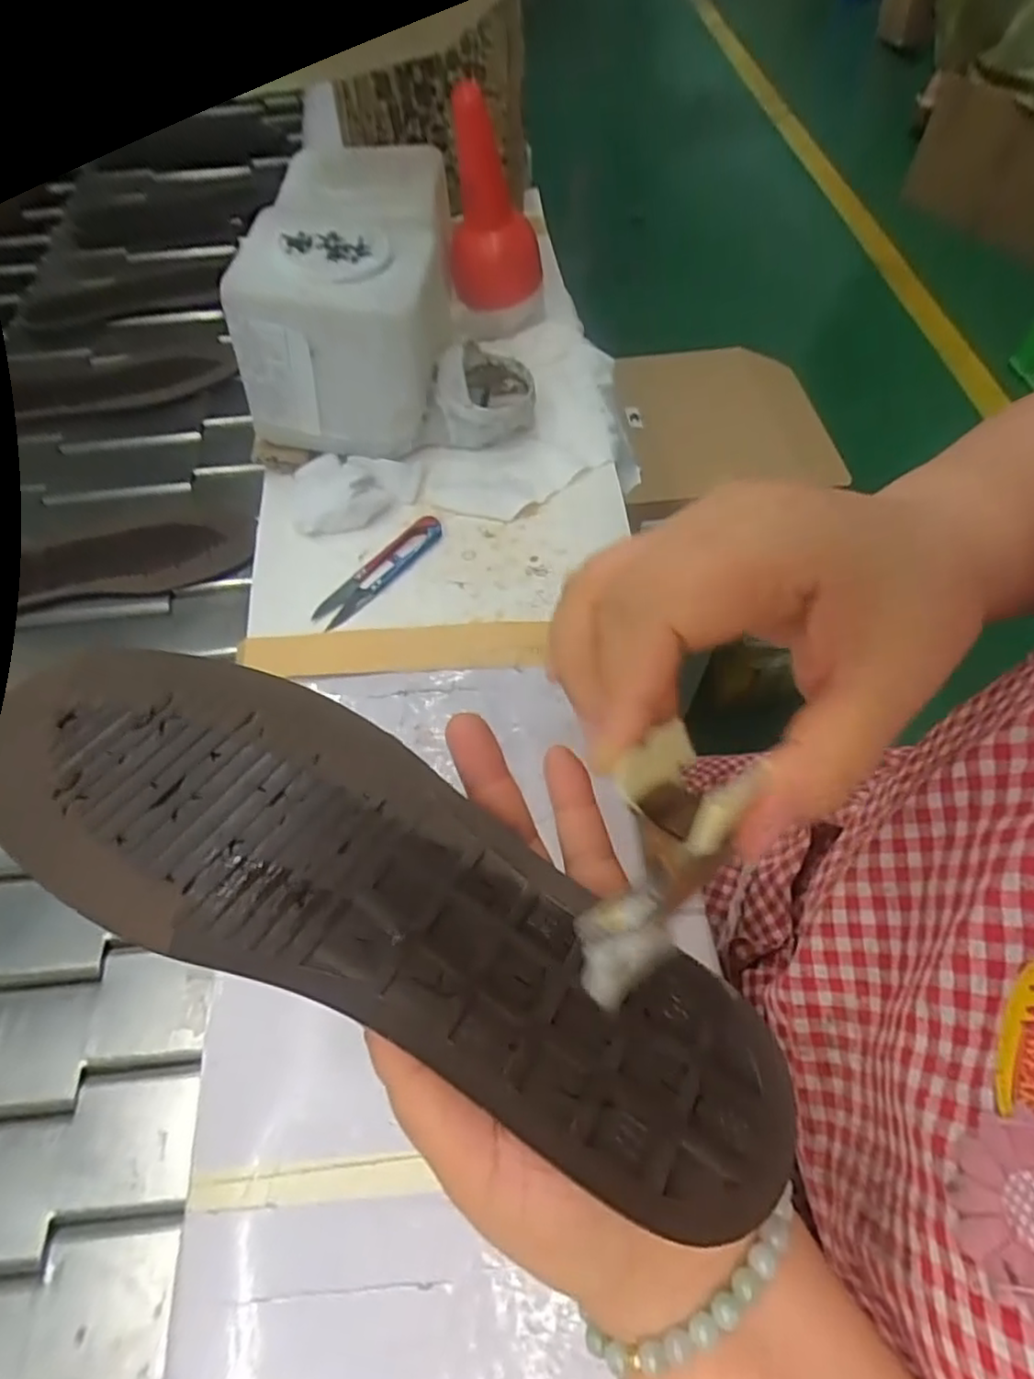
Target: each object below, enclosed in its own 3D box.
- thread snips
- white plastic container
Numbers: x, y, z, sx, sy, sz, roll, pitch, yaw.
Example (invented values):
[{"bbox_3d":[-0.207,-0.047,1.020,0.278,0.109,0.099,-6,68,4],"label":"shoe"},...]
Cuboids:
[{"bbox_3d":[-0.089,-0.078,0.437,0.023,0.011,0.102,37,67,23],"label":"thread snips"},{"bbox_3d":[-0.111,-0.268,0.482,0.124,0.134,0.185,0,59,3],"label":"white plastic container"}]

